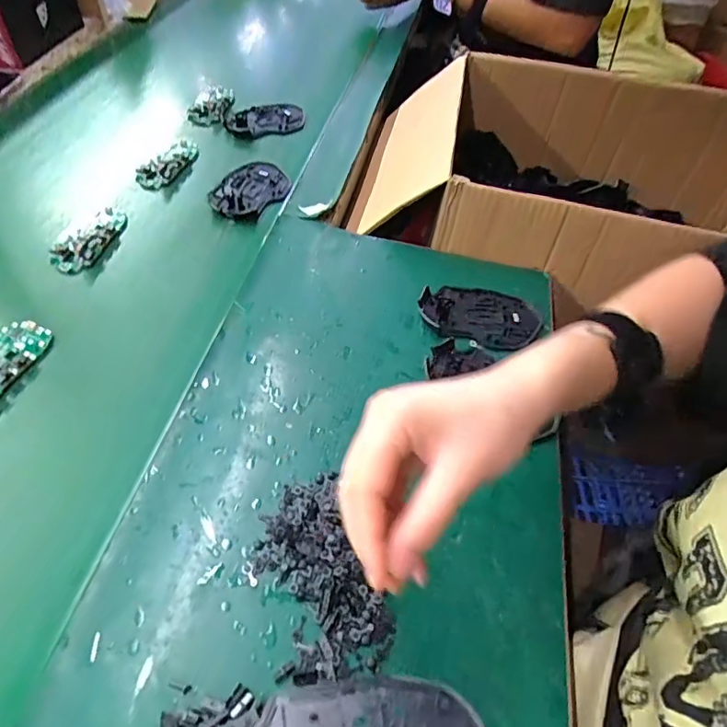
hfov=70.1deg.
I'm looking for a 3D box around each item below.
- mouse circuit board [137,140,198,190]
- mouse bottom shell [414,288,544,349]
[{"bbox_3d":[-0.228,-0.238,0.610,0.039,0.012,0.096,17,51,7],"label":"mouse circuit board"},{"bbox_3d":[0.111,-0.049,0.498,0.113,0.012,0.072,11,51,3],"label":"mouse bottom shell"}]

